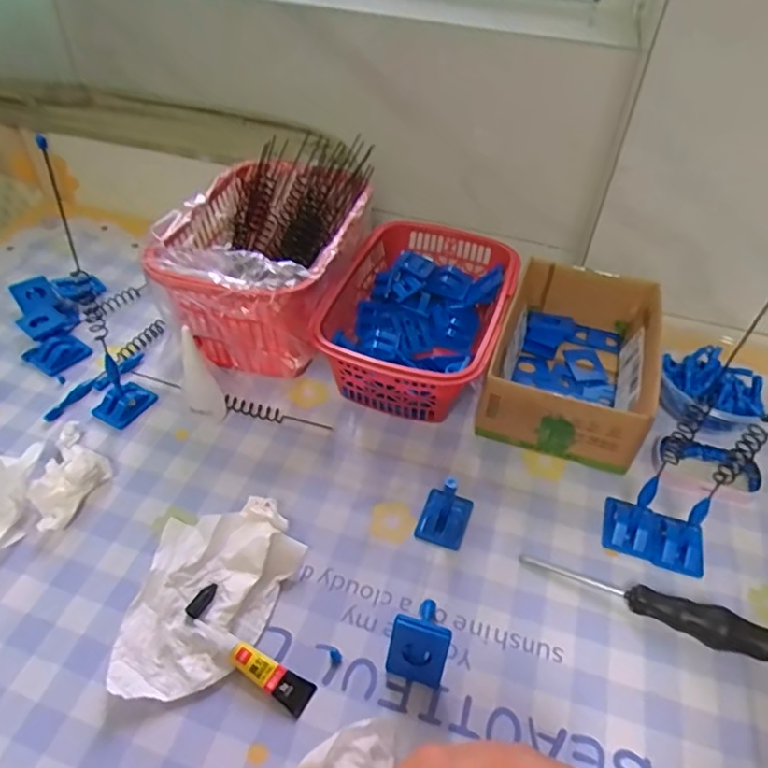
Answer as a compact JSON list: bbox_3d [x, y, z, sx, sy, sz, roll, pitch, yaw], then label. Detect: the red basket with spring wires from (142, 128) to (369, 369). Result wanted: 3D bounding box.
[{"bbox_3d":[-0.101,-0.119,0.573,0.153,0.126,0.242,13,46,11],"label":"red basket with spring wires"}]

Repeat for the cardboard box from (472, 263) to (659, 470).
[{"bbox_3d":[0.167,-0.020,0.522,0.123,0.072,0.184,17,46,14],"label":"cardboard box"}]

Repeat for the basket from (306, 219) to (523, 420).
[{"bbox_3d":[0.037,-0.060,0.548,0.143,0.079,0.209,16,46,13],"label":"basket"}]

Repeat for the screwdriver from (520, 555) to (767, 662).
[{"bbox_3d":[0.170,0.140,0.385,0.153,0.025,0.019,22,48,18],"label":"screwdriver"}]

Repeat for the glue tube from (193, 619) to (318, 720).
[{"bbox_3d":[-0.081,0.169,0.362,0.084,0.012,0.019,25,49,21],"label":"glue tube"}]

